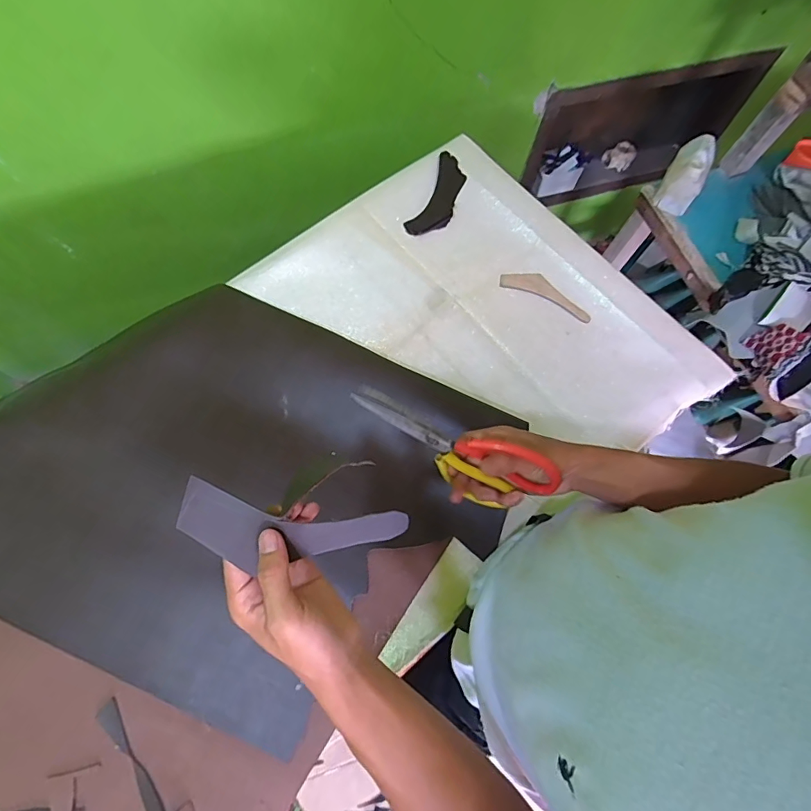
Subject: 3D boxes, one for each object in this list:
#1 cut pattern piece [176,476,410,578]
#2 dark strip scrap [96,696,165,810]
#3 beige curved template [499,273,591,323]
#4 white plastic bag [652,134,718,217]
[{"bbox_3d":[-0.078,0.090,0.325,0.151,0.005,0.051,11,86,-8],"label":"cut pattern piece"},{"bbox_3d":[-0.295,0.387,0.501,0.022,0.005,0.138,-33,75,-14],"label":"dark strip scrap"},{"bbox_3d":[0.225,-0.179,0.736,0.149,0.006,0.043,26,79,6],"label":"beige curved template"},{"bbox_3d":[0.555,-0.453,0.919,0.076,0.087,0.104,33,71,10],"label":"white plastic bag"}]

